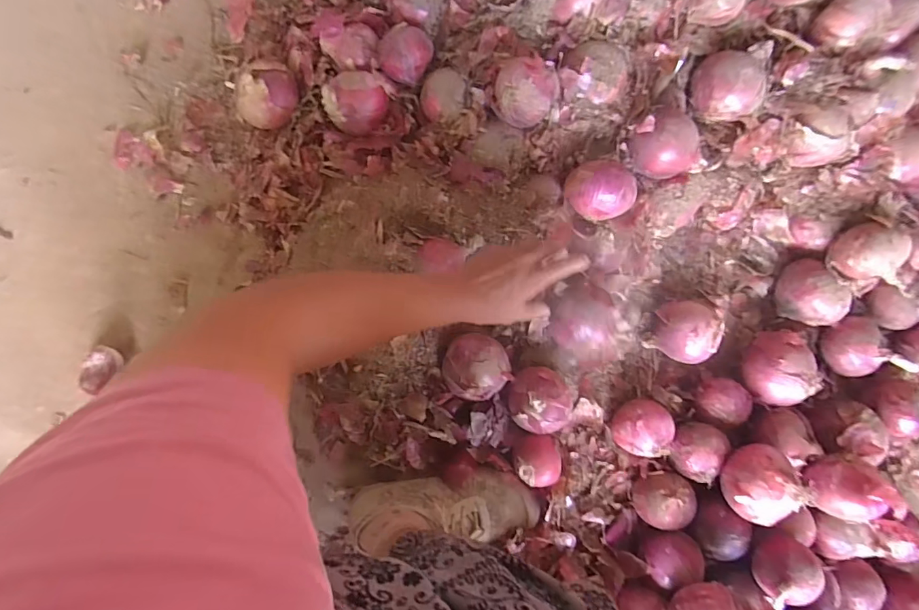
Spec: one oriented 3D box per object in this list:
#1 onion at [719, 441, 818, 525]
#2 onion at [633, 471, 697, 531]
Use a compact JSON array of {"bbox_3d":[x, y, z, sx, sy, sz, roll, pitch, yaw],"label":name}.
[{"bbox_3d":[0.395,0.234,0.607,0.088,0.073,0.096,45,82,1],"label":"onion"},{"bbox_3d":[0.284,0.269,0.647,0.067,0.060,0.073,0,84,-5],"label":"onion"}]

